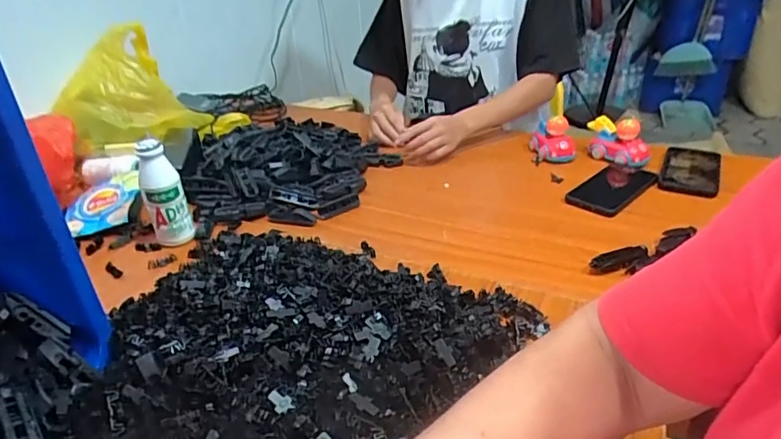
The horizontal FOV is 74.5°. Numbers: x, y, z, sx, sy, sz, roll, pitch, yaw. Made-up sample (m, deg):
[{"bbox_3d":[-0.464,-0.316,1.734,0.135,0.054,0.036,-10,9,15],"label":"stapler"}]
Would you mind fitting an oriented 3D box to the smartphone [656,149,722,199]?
[{"bbox_3d":[0.489,-0.081,0.839,0.082,0.012,0.161,15,34,27],"label":"smartphone"}]

